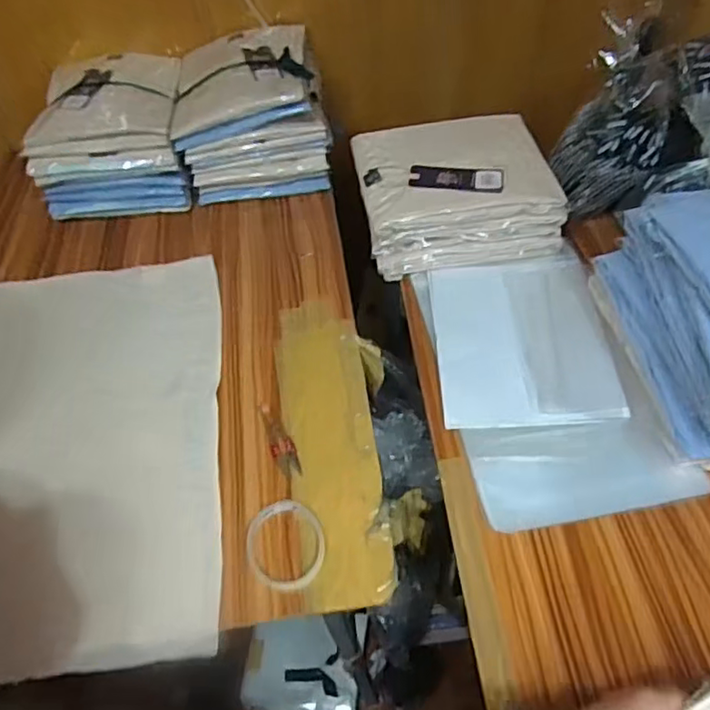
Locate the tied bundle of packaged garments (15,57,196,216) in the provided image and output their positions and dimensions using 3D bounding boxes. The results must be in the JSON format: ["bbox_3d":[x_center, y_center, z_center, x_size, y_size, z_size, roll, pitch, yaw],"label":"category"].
[{"bbox_3d":[-0.391,-0.365,0.996,0.220,0.157,0.246,-9,51,-1],"label":"tied bundle of packaged garments"}]

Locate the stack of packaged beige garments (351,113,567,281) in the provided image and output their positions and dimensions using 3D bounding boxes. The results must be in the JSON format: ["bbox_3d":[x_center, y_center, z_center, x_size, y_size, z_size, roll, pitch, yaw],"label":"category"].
[{"bbox_3d":[0.136,-0.227,0.856,0.250,0.123,0.214,-10,51,-2],"label":"stack of packaged beige garments"}]

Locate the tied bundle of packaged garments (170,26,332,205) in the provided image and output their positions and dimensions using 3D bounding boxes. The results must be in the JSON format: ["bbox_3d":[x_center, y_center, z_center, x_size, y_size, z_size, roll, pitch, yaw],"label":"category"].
[{"bbox_3d":[-0.163,-0.388,0.989,0.228,0.167,0.213,-7,51,0],"label":"tied bundle of packaged garments"}]

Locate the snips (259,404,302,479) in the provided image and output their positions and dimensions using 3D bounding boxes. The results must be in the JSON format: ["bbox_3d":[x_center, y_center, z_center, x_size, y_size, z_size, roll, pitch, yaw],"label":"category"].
[{"bbox_3d":[-0.087,0.096,0.695,0.026,0.004,0.106,-21,52,-11],"label":"snips"}]

